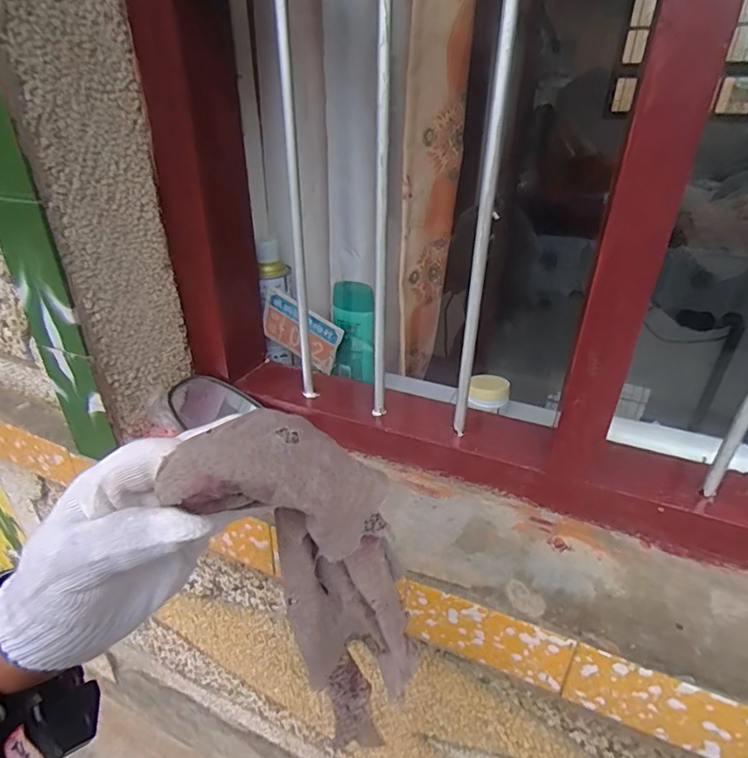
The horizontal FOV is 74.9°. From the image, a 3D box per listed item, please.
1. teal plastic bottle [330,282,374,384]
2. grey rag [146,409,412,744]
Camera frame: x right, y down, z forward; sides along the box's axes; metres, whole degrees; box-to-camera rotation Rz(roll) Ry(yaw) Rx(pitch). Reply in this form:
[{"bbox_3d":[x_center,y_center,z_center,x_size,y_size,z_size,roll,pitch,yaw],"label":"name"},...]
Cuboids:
[{"bbox_3d":[-0.028,-0.061,0.658,0.067,0.125,0.052,1,35,4],"label":"teal plastic bottle"},{"bbox_3d":[-0.025,0.146,0.320,0.094,0.296,0.047,-19,33,-6],"label":"grey rag"}]

